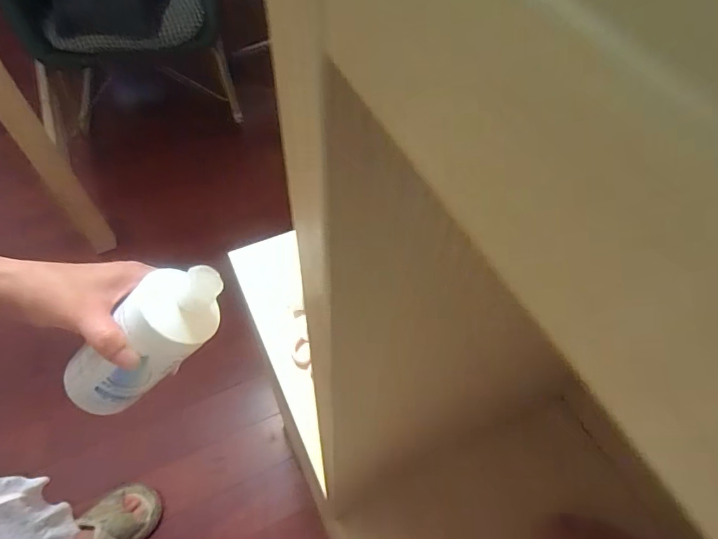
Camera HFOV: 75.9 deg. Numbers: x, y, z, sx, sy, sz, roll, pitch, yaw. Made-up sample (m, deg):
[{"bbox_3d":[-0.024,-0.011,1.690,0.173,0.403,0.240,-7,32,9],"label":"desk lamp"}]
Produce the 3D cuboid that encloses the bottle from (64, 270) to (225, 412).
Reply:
[{"bbox_3d":[-0.167,0.056,0.351,0.170,0.048,0.052,-40,57,20],"label":"bottle"}]

